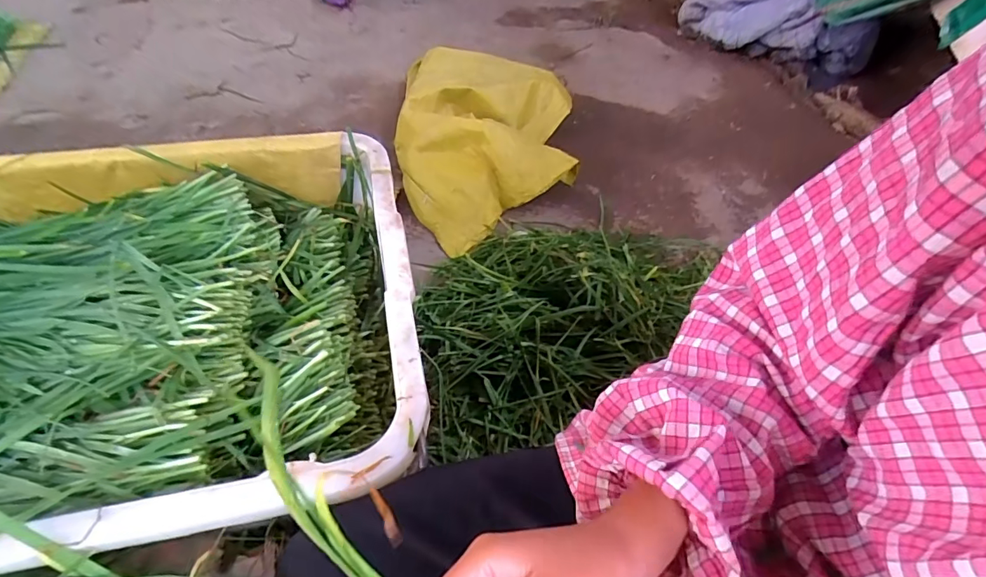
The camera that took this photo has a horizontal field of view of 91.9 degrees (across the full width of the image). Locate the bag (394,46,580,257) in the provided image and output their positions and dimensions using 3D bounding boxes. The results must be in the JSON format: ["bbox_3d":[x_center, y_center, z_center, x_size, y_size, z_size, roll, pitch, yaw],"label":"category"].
[{"bbox_3d":[-0.016,-0.341,1.087,0.409,0.175,0.536,6,49,1],"label":"bag"}]

